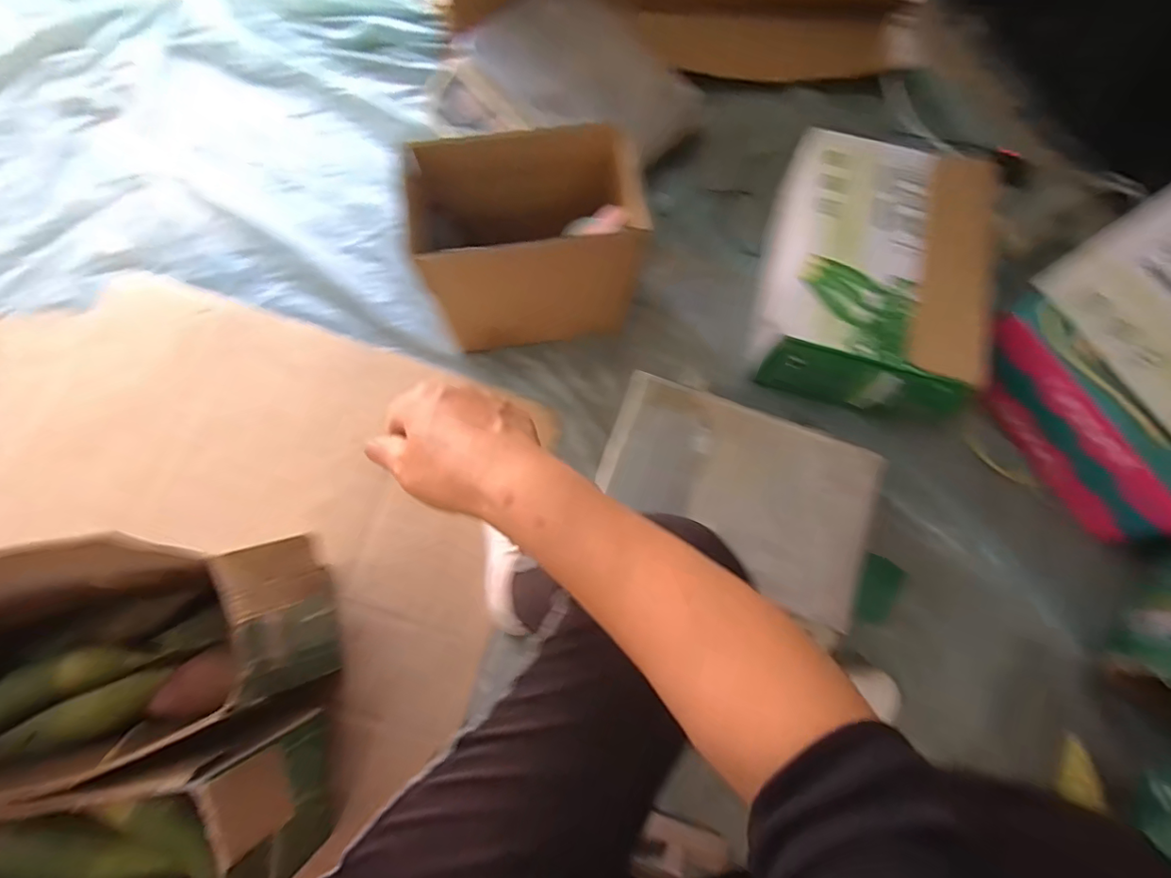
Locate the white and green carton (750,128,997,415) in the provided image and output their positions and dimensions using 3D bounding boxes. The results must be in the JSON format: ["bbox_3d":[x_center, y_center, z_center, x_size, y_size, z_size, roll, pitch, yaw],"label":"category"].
[{"bbox_3d":[0.403,-0.235,0.785,0.258,0.129,0.365,13,75,3],"label":"white and green carton"}]

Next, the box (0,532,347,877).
[{"bbox_3d":[-0.456,0.304,0.505,0.392,0.347,0.352,-8,75,-3],"label":"box"}]

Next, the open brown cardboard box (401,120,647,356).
[{"bbox_3d":[-0.069,-0.242,0.689,0.260,0.201,0.160,-8,75,-3],"label":"open brown cardboard box"}]

